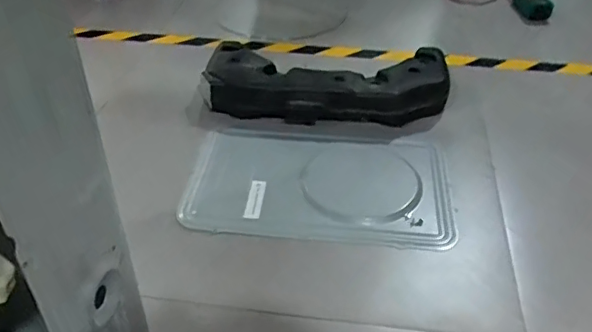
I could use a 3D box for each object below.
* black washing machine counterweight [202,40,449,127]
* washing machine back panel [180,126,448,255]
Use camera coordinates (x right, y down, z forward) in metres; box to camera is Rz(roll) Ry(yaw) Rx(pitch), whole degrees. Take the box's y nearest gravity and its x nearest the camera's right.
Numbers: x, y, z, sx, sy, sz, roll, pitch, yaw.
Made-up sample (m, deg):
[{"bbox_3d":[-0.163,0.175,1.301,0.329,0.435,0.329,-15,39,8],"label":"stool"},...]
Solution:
[{"bbox_3d":[0.060,-0.182,1.183,0.502,0.100,0.205,5,40,4],"label":"black washing machine counterweight"},{"bbox_3d":[0.043,0.014,0.997,0.455,0.038,0.295,5,40,4],"label":"washing machine back panel"}]

